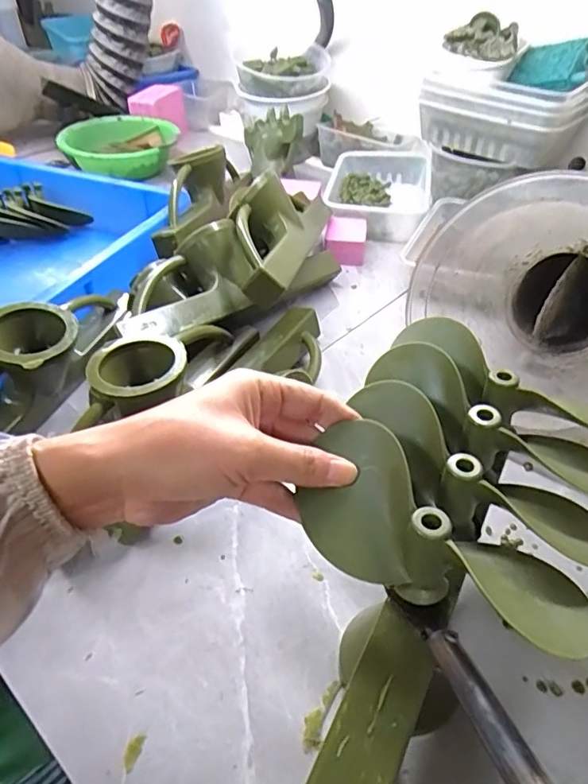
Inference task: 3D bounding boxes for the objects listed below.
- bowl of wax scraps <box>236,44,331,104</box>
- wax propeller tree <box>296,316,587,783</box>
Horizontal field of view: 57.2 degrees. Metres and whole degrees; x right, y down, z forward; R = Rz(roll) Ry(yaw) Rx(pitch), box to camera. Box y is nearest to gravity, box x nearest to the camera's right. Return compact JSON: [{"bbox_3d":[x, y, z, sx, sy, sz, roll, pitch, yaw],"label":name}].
[{"bbox_3d":[-0.018,-0.539,0.920,0.155,0.054,0.141,0,42,0],"label":"bowl of wax scraps"},{"bbox_3d":[0.075,0.084,0.272,0.145,0.069,0.323,17,57,18],"label":"wax propeller tree"}]

